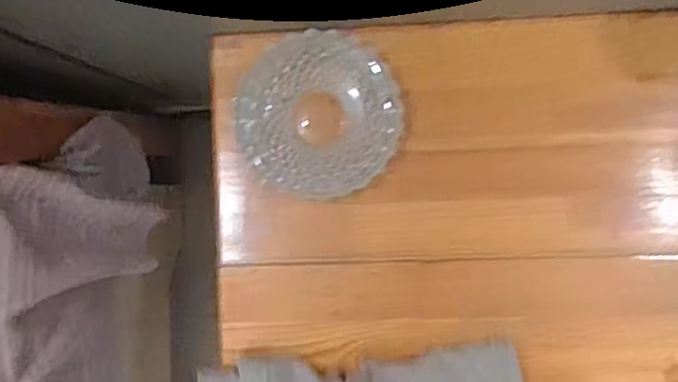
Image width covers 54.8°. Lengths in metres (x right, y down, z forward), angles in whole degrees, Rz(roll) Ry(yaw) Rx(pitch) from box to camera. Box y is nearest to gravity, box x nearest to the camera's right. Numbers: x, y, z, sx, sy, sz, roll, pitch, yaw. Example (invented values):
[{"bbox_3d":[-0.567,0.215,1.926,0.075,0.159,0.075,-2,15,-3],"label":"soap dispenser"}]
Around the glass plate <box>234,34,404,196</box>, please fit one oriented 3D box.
[{"bbox_3d":[-0.015,-0.059,0.505,0.118,0.036,0.123,0,88,6],"label":"glass plate"}]

